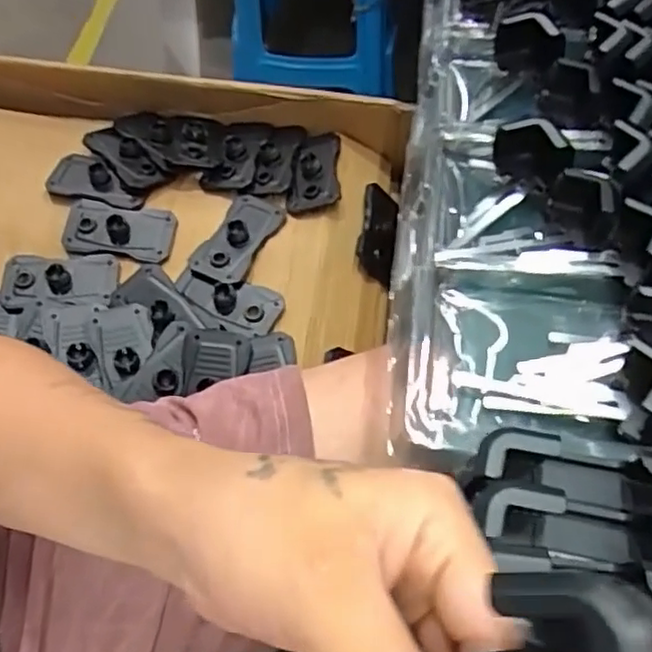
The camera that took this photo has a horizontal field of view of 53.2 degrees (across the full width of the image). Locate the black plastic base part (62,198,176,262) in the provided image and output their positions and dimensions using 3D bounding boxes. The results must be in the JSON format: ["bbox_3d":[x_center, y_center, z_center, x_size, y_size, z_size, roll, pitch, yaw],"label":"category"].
[{"bbox_3d":[-0.212,-0.102,0.659,0.114,0.021,0.059,7,61,5],"label":"black plastic base part"}]

